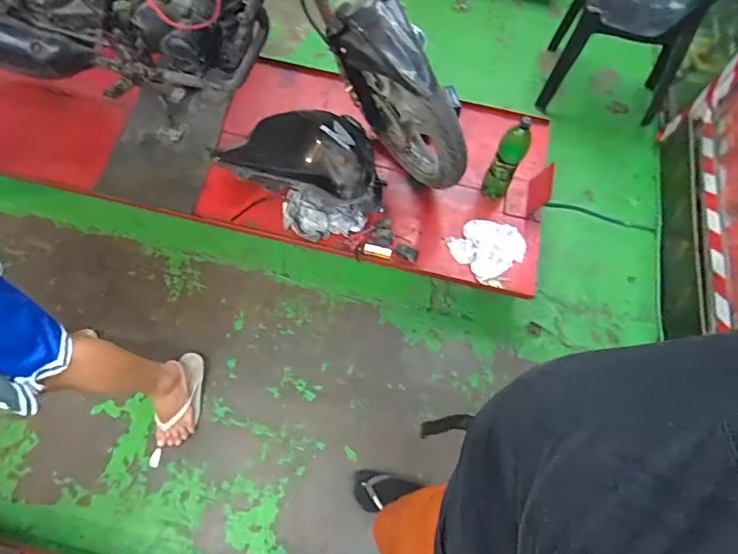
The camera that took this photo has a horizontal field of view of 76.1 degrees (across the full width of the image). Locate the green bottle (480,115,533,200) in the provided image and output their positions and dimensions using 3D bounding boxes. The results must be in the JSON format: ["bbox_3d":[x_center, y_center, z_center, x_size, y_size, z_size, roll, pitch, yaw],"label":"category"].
[{"bbox_3d":[0.416,-0.343,1.449,0.085,0.308,0.097,27,67,9],"label":"green bottle"}]

